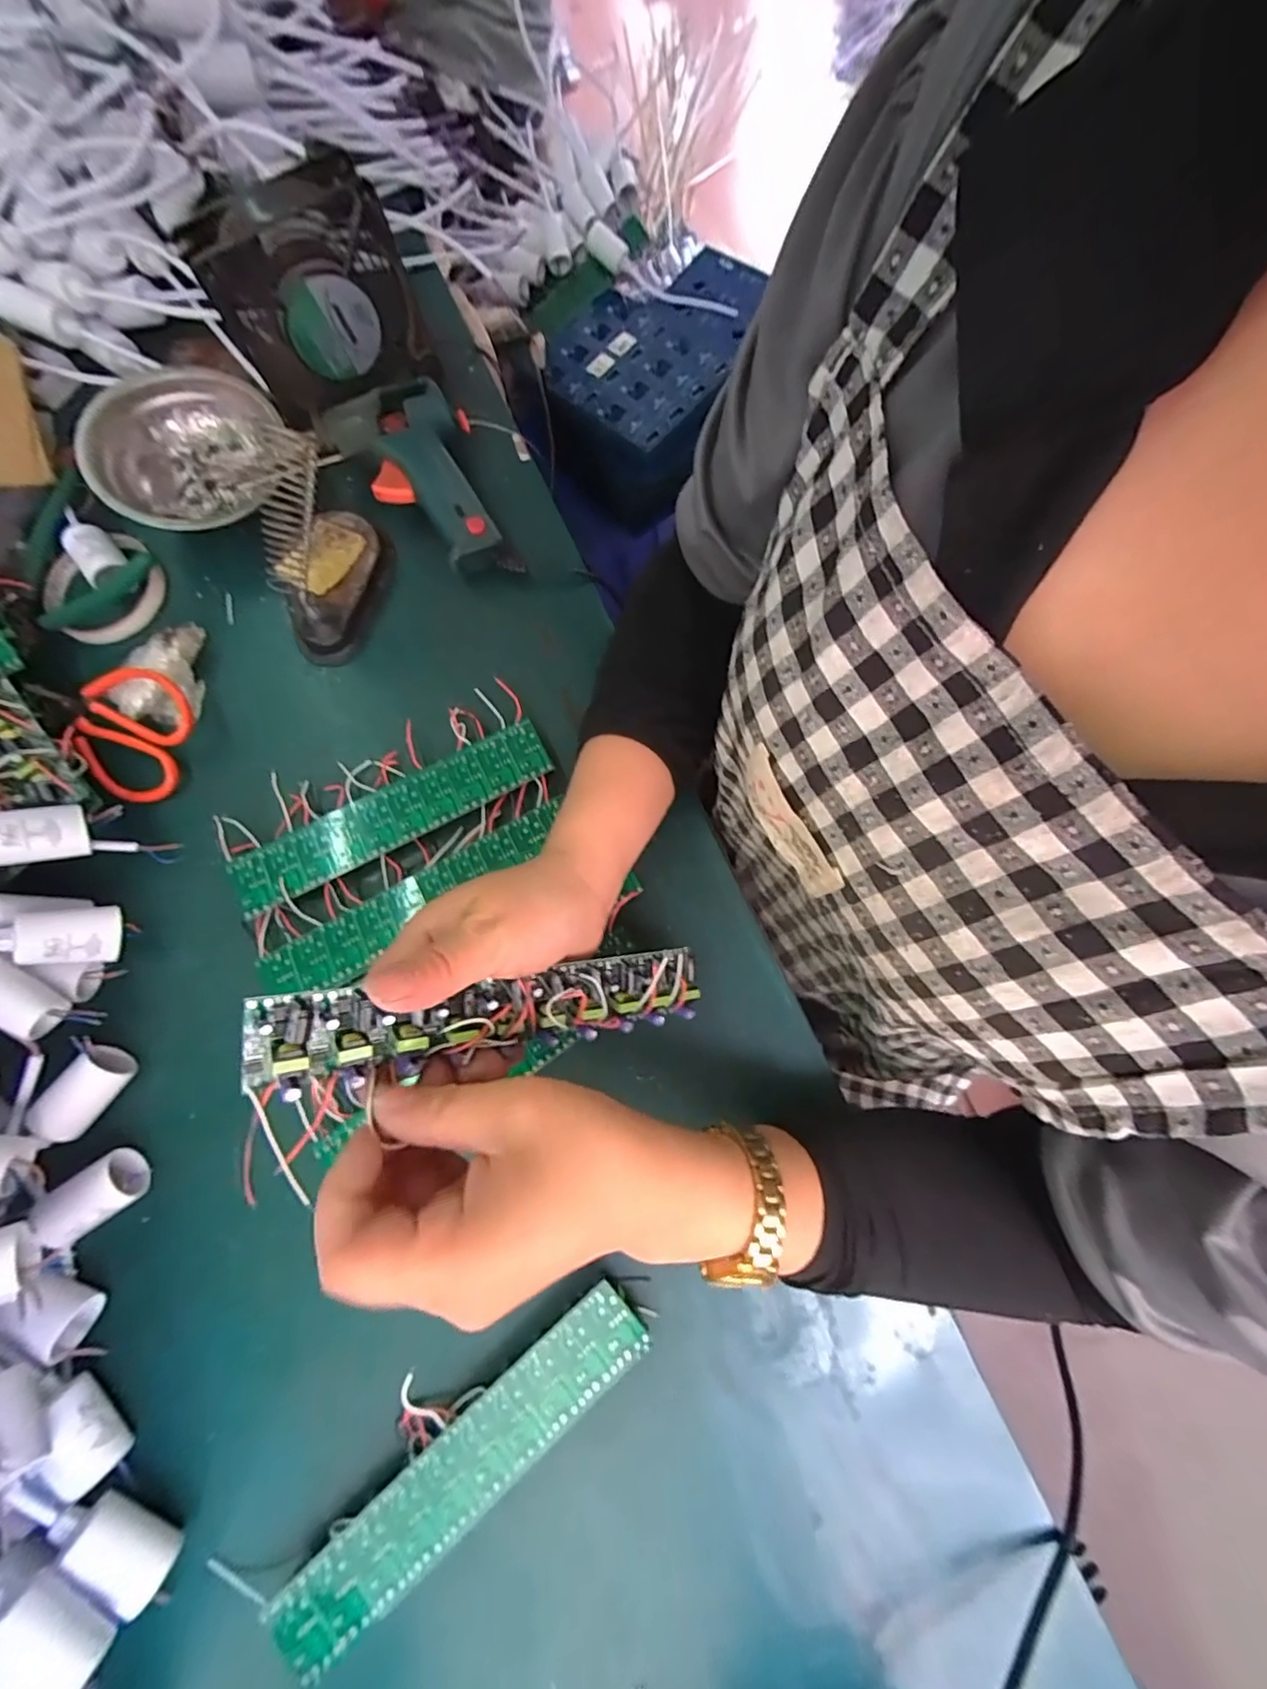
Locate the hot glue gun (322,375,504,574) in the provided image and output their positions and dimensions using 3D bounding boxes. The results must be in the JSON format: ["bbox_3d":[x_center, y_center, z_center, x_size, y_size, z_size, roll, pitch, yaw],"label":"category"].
[{"bbox_3d":[-0.150,-0.247,0.408,0.084,0.036,0.141,-22,77,-5],"label":"hot glue gun"}]

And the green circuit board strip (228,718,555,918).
[{"bbox_3d":[-0.148,-0.018,0.369,0.200,0.015,0.039,-27,77,-6],"label":"green circuit board strip"}]

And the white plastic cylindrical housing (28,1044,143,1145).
[{"bbox_3d":[-0.302,0.138,0.326,0.026,0.024,0.047,34,78,8],"label":"white plastic cylindrical housing"}]

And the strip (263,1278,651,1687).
[{"bbox_3d":[-0.078,0.291,0.280,0.196,0.018,0.038,-40,79,-9],"label":"strip"}]

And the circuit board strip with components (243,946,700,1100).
[{"bbox_3d":[-0.050,0.071,0.258,0.197,0.020,0.036,1,73,-34],"label":"circuit board strip with components"}]

